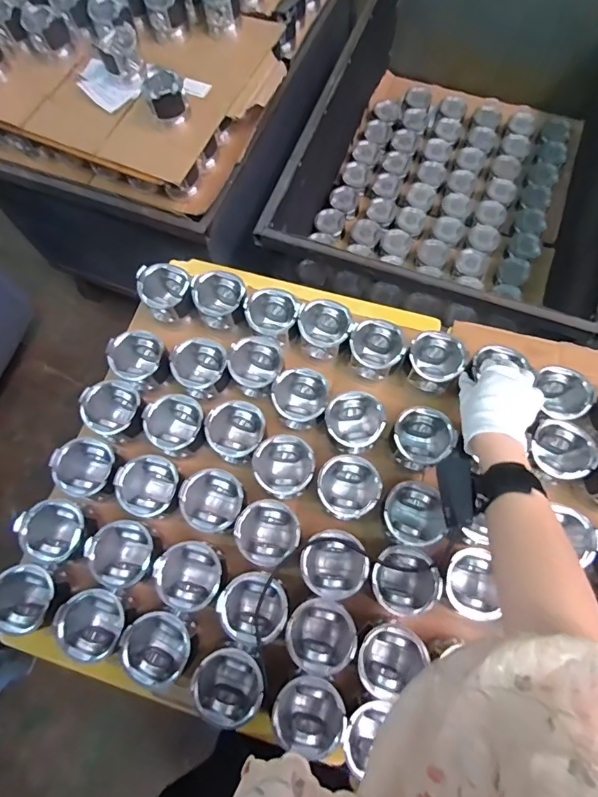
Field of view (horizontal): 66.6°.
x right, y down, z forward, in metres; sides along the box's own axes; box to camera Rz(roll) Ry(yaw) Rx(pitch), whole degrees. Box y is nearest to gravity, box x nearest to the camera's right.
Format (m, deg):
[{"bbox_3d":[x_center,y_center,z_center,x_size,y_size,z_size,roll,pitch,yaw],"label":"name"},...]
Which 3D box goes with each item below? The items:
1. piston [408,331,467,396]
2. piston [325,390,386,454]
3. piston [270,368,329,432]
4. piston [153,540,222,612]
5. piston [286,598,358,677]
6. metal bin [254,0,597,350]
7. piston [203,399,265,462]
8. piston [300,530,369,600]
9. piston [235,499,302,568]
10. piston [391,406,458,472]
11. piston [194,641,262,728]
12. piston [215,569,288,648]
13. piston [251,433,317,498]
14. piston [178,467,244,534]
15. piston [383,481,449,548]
[{"bbox_3d":[0.206,-0.055,0.699,0.079,0.062,0.076,-1,70,2],"label":"piston"},{"bbox_3d":[0.081,0.034,0.664,0.080,0.072,0.083,-1,70,2],"label":"piston"},{"bbox_3d":[0.003,0.002,0.683,0.082,0.058,0.082,25,73,10],"label":"piston"},{"bbox_3d":[-0.140,0.232,0.599,0.076,0.062,0.080,-1,70,2],"label":"piston"},{"bbox_3d":[0.028,0.295,0.574,0.080,0.067,0.081,-1,70,2],"label":"piston"},{"bbox_3d":[0.425,-0.707,1.298,0.822,0.419,1.119,18,72,8],"label":"metal bin"},{"bbox_3d":[-0.092,0.052,0.665,0.083,0.071,0.078,-1,70,2],"label":"piston"},{"bbox_3d":[0.046,0.220,0.603,0.081,0.071,0.075,-1,70,2],"label":"piston"},{"bbox_3d":[-0.041,0.182,0.617,0.078,0.066,0.079,-1,70,2],"label":"piston"},{"bbox_3d":[0.176,0.059,0.658,0.083,0.066,0.079,-1,70,2],"label":"piston"},{"bbox_3d":[-0.081,0.347,0.559,0.078,0.070,0.077,-1,70,2],"label":"piston"},{"bbox_3d":[-0.056,0.267,0.583,0.081,0.066,0.082,-1,70,2],"label":"piston"},{"bbox_3d":[-0.020,0.099,0.651,0.081,0.068,0.080,-1,70,2],"label":"piston"},{"bbox_3d":[-0.120,0.143,0.638,0.075,0.070,0.079,-1,70,2],"label":"piston"},{"bbox_3d":[0.155,0.160,0.621,0.084,0.067,0.084,35,75,13],"label":"piston"}]

